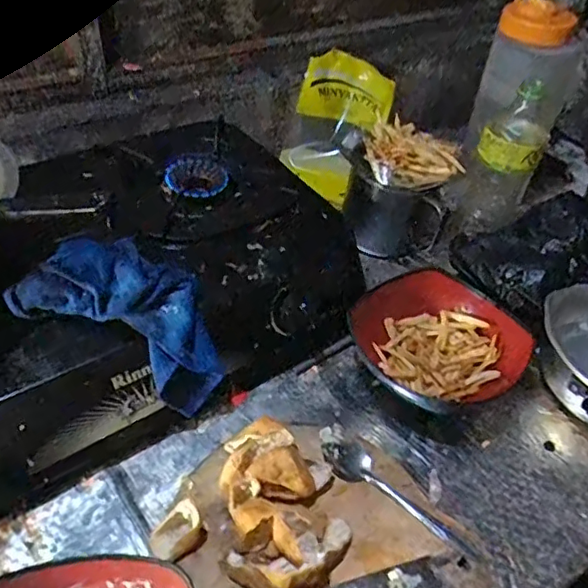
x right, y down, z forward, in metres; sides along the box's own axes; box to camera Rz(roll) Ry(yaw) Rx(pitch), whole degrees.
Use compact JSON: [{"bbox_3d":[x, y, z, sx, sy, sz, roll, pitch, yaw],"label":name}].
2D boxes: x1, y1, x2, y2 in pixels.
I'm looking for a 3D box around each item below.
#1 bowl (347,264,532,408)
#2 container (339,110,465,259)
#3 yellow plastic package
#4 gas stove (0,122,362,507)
[{"bbox_3d":[0.156,0.052,0.649,0.181,0.072,0.162,-7,44,-12],"label":"bowl"},{"bbox_3d":[0.146,-0.147,0.790,0.128,0.134,0.137,12,44,8],"label":"container"},{"bbox_3d":[0.070,-0.265,0.943,0.173,0.086,0.251,26,76,-5],"label":"yellow plastic package"},{"bbox_3d":[-0.221,-0.008,0.589,0.565,0.139,0.328,-27,51,-29],"label":"gas stove"}]

